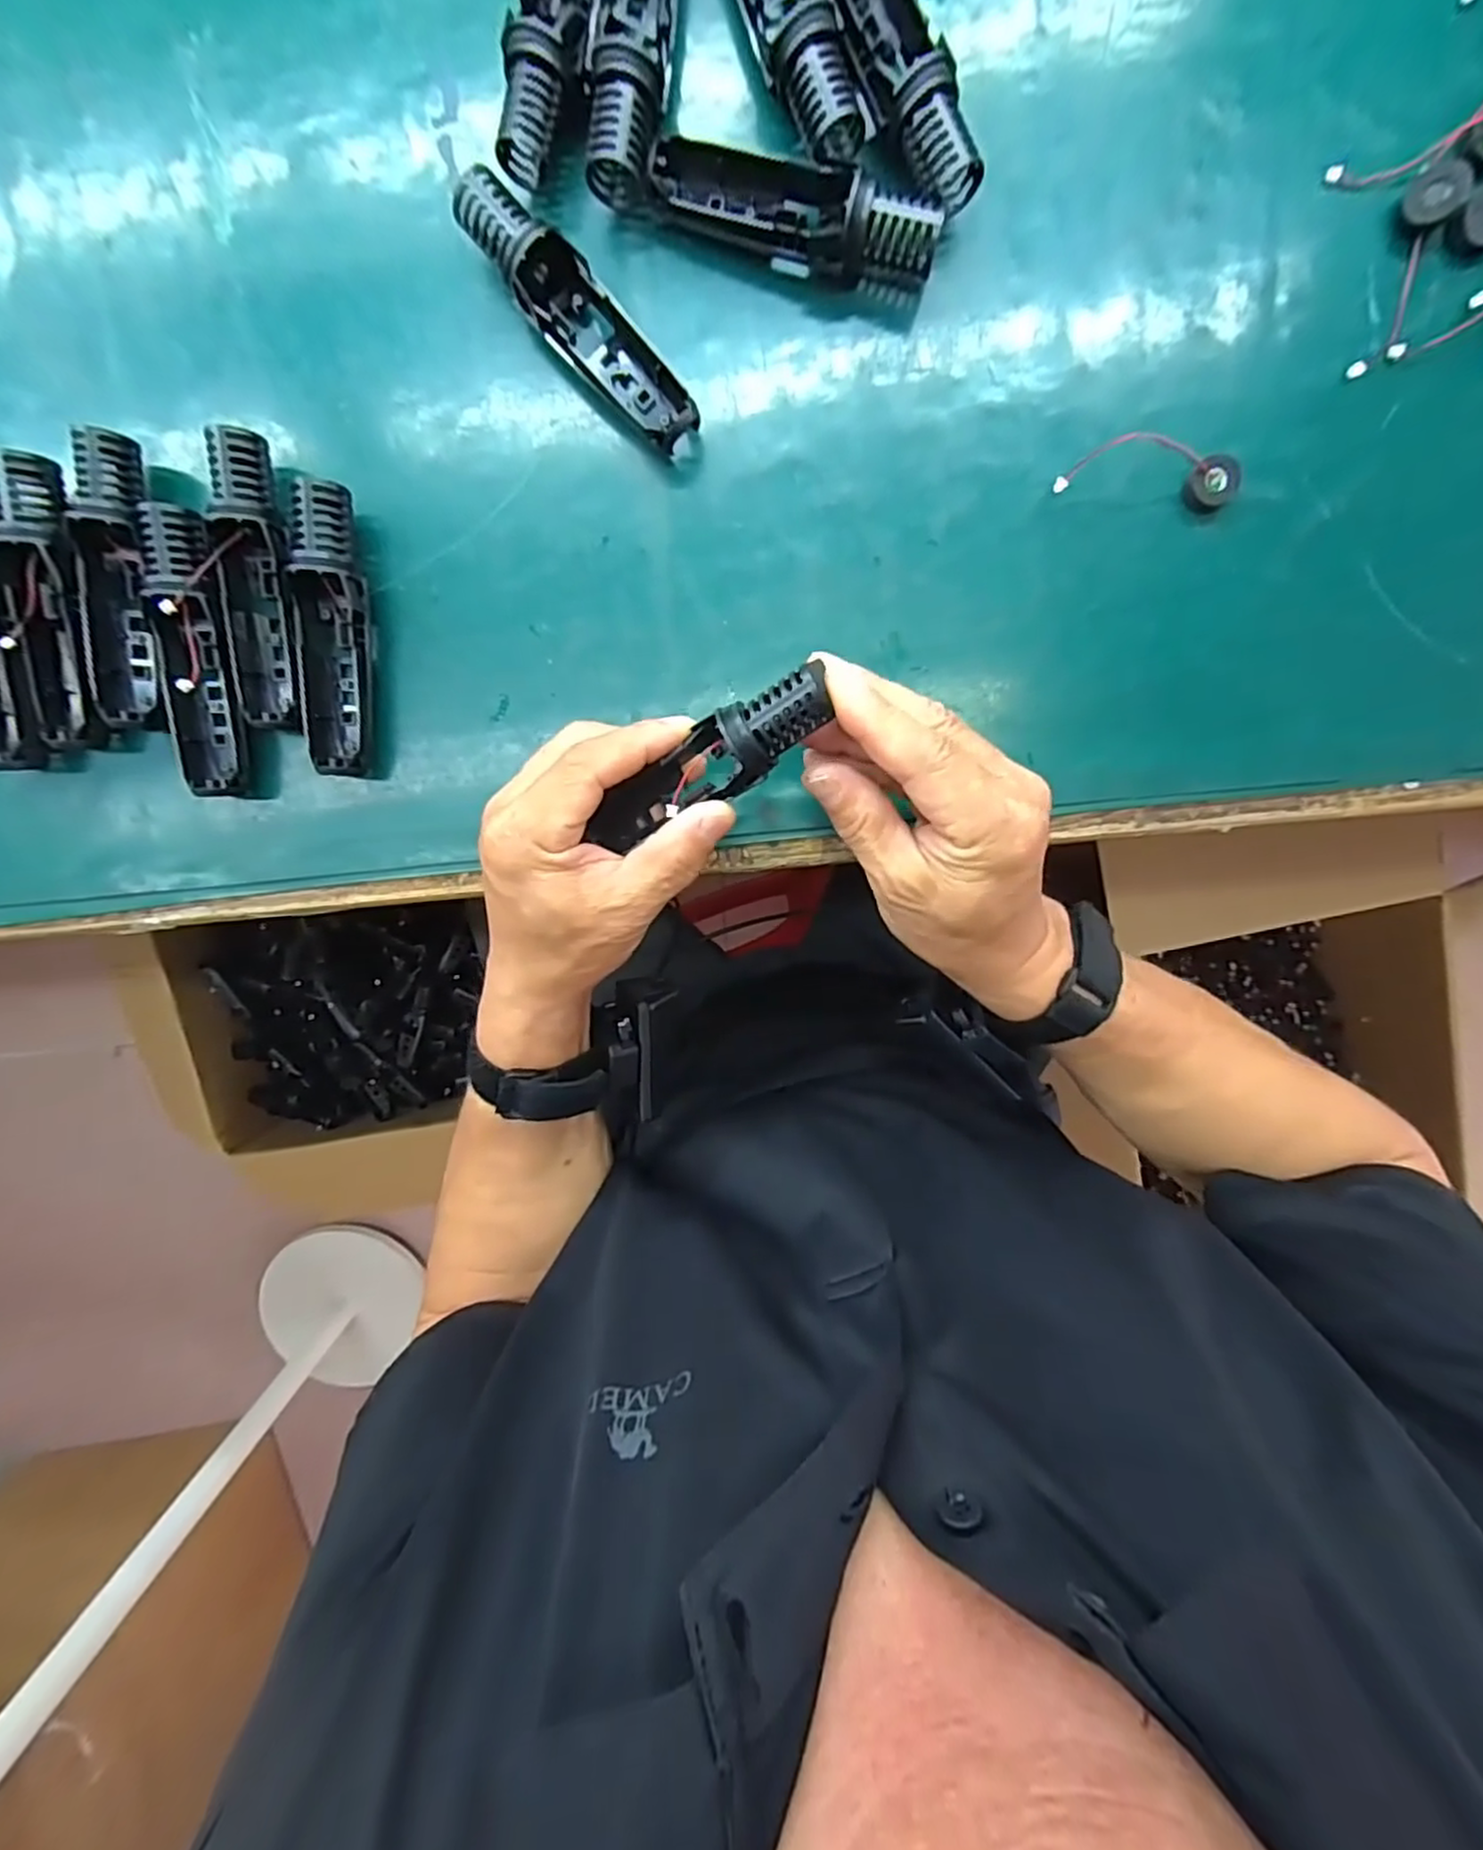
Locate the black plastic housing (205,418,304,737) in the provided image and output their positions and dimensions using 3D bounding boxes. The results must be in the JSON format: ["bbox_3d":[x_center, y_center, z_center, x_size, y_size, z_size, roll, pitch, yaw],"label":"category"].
[{"bbox_3d":[-0.216,-0.151,0.316,0.031,0.032,0.119,1,98,1],"label":"black plastic housing"}]

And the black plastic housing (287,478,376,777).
[{"bbox_3d":[-0.186,-0.131,0.320,0.031,0.031,0.121,3,98,1],"label":"black plastic housing"}]

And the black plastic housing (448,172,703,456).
[{"bbox_3d":[-0.068,-0.256,0.299,0.120,0.031,0.030,44,97,-4],"label":"black plastic housing"}]

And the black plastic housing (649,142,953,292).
[{"bbox_3d":[0.023,-0.295,0.290,0.118,0.032,0.035,19,98,-1],"label":"black plastic housing"}]

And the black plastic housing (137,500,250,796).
[{"bbox_3d":[-0.246,-0.121,0.319,0.028,0.032,0.120,2,98,1],"label":"black plastic housing"}]

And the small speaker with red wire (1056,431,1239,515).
[{"bbox_3d":[0.179,-0.198,0.307,0.081,0.015,0.023,5,98,1],"label":"small speaker with red wire"}]

